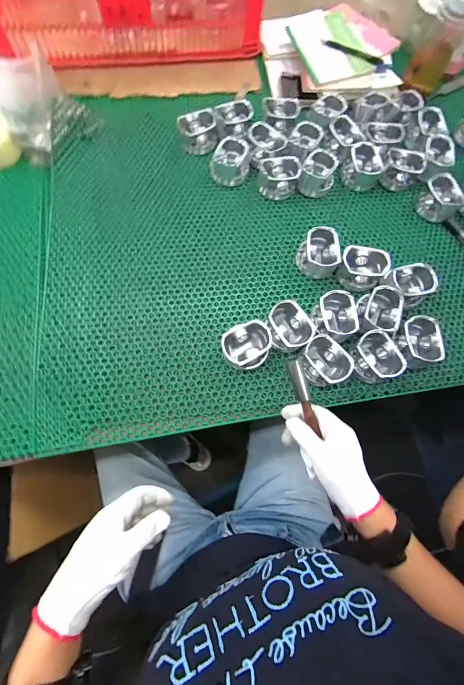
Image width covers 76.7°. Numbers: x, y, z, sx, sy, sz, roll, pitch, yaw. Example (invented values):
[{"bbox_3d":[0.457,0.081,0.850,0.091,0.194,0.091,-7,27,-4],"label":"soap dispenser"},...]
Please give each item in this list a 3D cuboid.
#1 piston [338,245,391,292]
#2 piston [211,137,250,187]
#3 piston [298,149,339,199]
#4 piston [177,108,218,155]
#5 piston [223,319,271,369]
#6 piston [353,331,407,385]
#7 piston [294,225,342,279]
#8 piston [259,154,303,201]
[{"bbox_3d":[0.228,-0.129,0.517,0.076,0.053,0.065,28,73,7],"label":"piston"},{"bbox_3d":[-0.003,-0.361,0.586,0.065,0.052,0.065,11,72,1],"label":"piston"},{"bbox_3d":[0.170,-0.327,0.574,0.063,0.058,0.067,1,72,-2],"label":"piston"},{"bbox_3d":[-0.069,-0.434,0.603,0.071,0.048,0.071,0,71,-1],"label":"piston"},{"bbox_3d":[0.026,0.004,0.463,0.083,0.052,0.062,-23,74,-10],"label":"piston"},{"bbox_3d":[0.229,0.024,0.473,0.065,0.049,0.076,-14,73,-7],"label":"piston"},{"bbox_3d":[0.153,-0.159,0.519,0.066,0.056,0.073,-20,74,-9],"label":"piston"},{"bbox_3d":[0.091,-0.323,0.575,0.077,0.051,0.065,13,72,2],"label":"piston"}]

